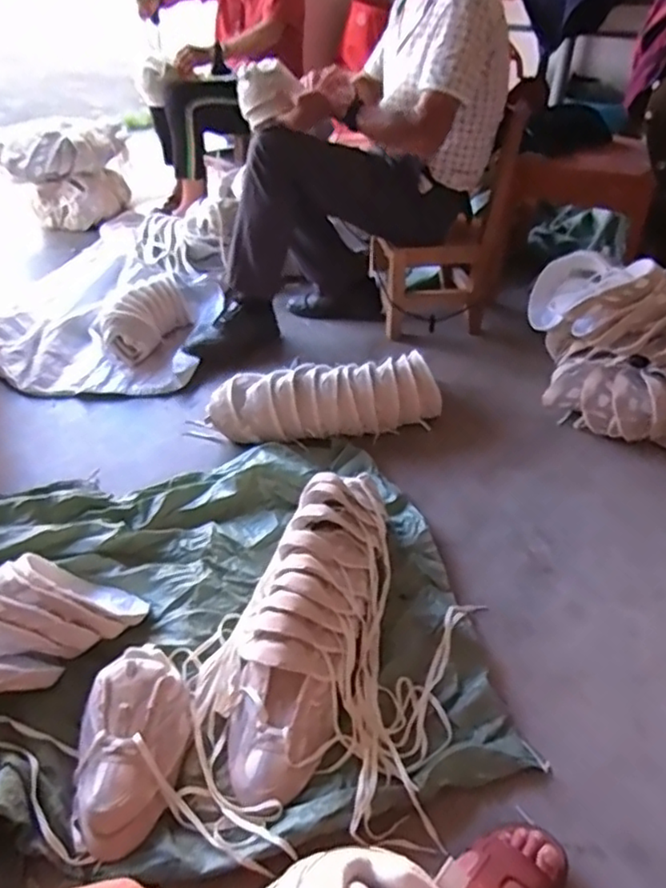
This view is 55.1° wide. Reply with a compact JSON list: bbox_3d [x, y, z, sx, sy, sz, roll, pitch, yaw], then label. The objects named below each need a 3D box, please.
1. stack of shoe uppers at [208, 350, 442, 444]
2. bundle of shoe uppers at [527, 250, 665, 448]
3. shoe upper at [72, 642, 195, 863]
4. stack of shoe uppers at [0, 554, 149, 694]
[{"bbox_3d":[-0.012,-0.101,1.454,0.512,0.146,0.124,-10,42,-14],"label":"stack of shoe uppers"},{"bbox_3d":[0.675,-0.218,1.455,0.475,0.366,0.288,17,43,16],"label":"bundle of shoe uppers"},{"bbox_3d":[-0.280,0.400,0.869,0.144,0.090,0.251,6,41,5],"label":"shoe upper"},{"bbox_3d":[-0.487,0.282,0.980,0.178,0.136,0.352,34,49,31],"label":"stack of shoe uppers"}]

